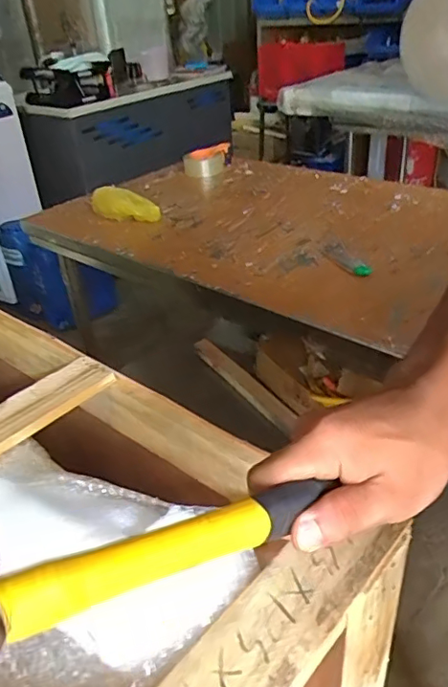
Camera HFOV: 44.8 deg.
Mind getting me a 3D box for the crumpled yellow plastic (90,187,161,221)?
[{"bbox_3d":[-0.260,-0.369,1.440,0.208,0.058,0.102,18,34,14],"label":"crumpled yellow plastic"}]

